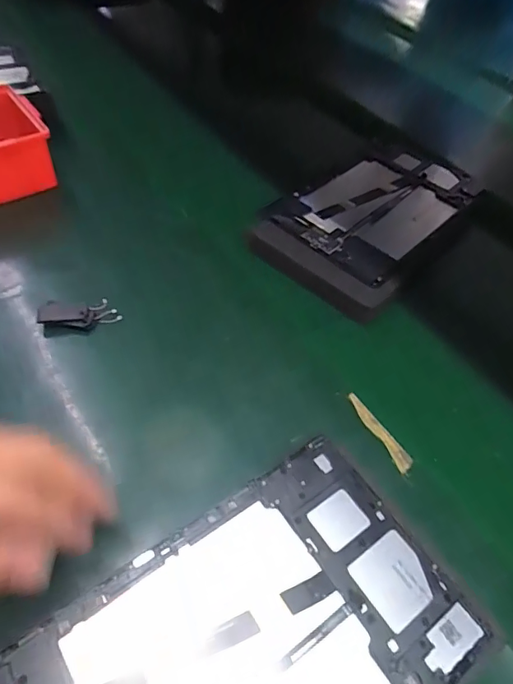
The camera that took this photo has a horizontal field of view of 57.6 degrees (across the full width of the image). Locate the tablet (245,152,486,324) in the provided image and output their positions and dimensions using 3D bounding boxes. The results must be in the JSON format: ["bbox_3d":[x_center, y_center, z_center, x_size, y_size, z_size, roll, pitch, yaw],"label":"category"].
[{"bbox_3d":[0.122,-0.137,0.513,0.153,0.028,0.265,34,57,22],"label":"tablet"}]

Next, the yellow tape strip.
[{"bbox_3d":[0.096,0.069,0.364,0.018,0.004,0.071,-11,52,-35],"label":"yellow tape strip"}]

